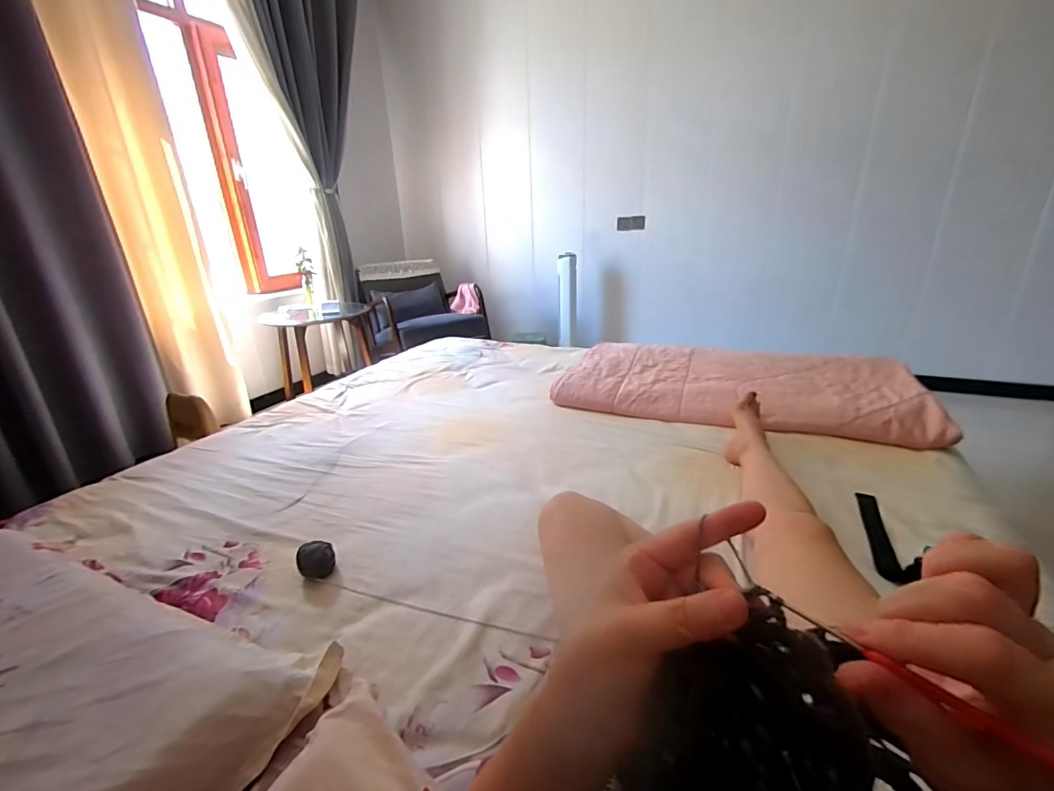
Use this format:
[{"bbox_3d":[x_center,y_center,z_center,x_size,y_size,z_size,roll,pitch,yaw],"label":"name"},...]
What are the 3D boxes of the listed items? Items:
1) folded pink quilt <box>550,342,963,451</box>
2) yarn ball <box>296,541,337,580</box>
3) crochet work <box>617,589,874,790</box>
[{"bbox_3d":[0.594,-0.033,1.349,0.936,0.078,0.473,7,25,24],"label":"folded pink quilt"},{"bbox_3d":[-0.341,0.275,0.747,0.055,0.062,0.049,-16,26,-29],"label":"yarn ball"},{"bbox_3d":[0.104,0.165,0.216,0.110,0.157,0.019,0,23,6],"label":"crochet work"}]

